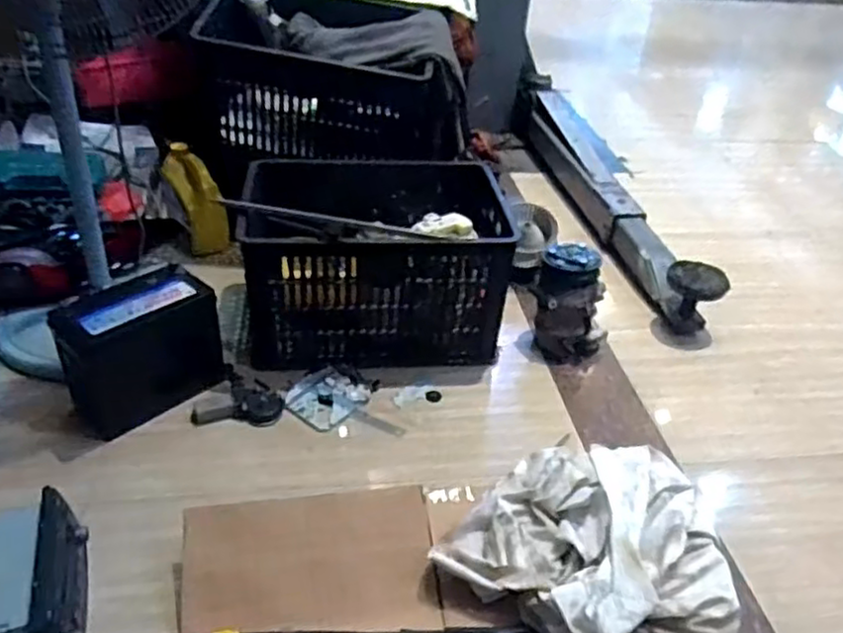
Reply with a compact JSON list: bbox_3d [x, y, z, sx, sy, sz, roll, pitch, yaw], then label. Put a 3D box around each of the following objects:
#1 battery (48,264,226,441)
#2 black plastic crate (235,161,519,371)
[{"bbox_3d":[-0.466,0.048,1.163,0.241,0.192,0.127,-27,46,-36],"label":"battery"},{"bbox_3d":[-0.092,-0.111,1.395,0.489,0.268,0.347,-2,36,-9],"label":"black plastic crate"}]

